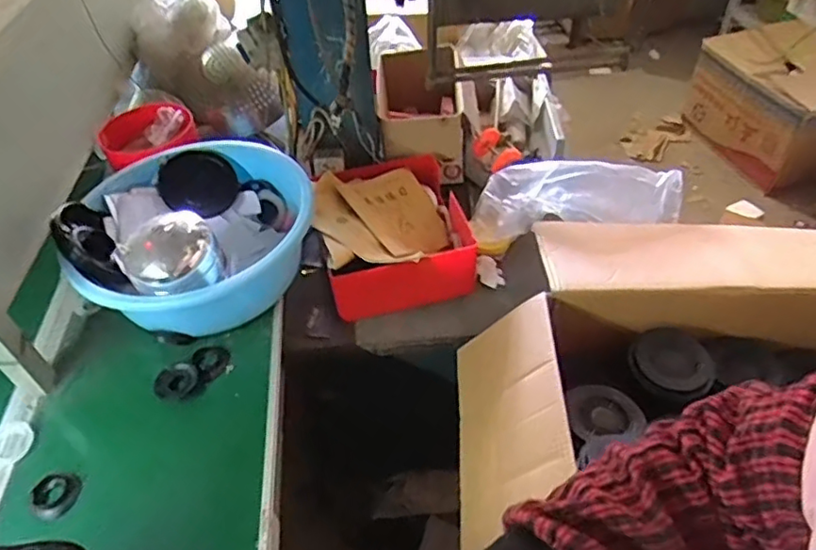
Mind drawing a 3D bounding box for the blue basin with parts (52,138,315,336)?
[{"bbox_3d":[-0.341,-0.051,1.001,0.293,0.214,0.387,30,54,29],"label":"blue basin with parts"}]

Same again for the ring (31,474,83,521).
[{"bbox_3d":[-0.460,0.287,0.791,0.056,0.016,0.057,-28,50,-22],"label":"ring"}]

